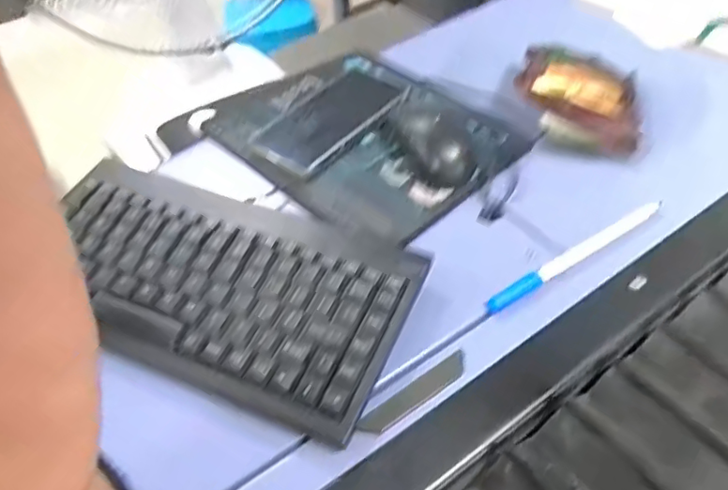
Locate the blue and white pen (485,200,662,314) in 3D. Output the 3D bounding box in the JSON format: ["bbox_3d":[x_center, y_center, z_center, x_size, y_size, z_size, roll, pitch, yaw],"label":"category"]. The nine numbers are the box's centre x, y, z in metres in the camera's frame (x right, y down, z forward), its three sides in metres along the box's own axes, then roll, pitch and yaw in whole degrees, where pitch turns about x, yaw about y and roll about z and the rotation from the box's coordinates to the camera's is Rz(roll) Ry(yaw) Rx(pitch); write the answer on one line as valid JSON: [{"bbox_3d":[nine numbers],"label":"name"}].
[{"bbox_3d":[0.160,0.006,0.432,0.174,0.007,0.012,-28,54,-20],"label":"blue and white pen"}]

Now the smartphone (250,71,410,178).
[{"bbox_3d":[-0.034,-0.119,0.549,0.076,0.013,0.148,30,58,25],"label":"smartphone"}]

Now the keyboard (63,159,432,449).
[{"bbox_3d":[-0.114,0.025,0.415,0.288,0.031,0.146,17,53,17],"label":"keyboard"}]

